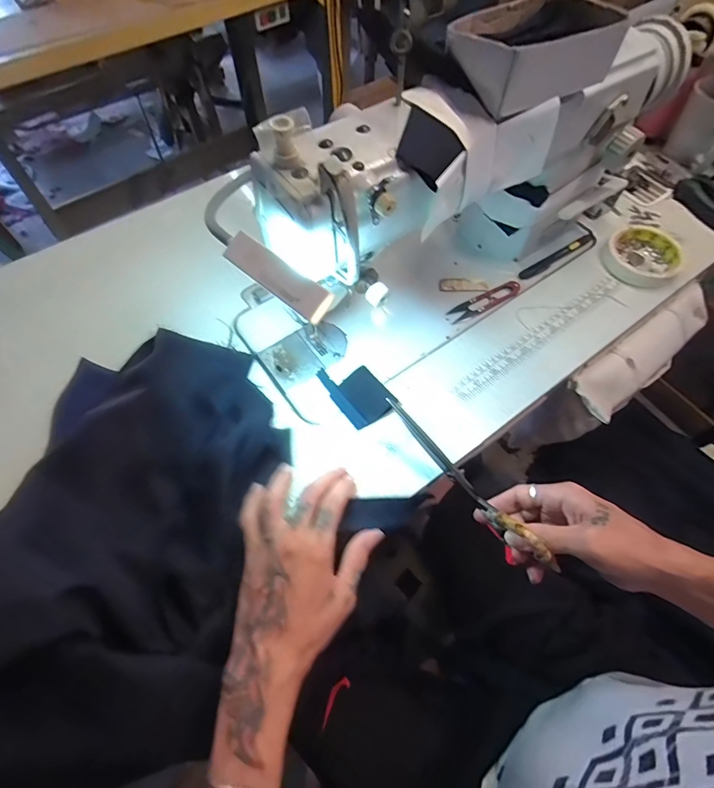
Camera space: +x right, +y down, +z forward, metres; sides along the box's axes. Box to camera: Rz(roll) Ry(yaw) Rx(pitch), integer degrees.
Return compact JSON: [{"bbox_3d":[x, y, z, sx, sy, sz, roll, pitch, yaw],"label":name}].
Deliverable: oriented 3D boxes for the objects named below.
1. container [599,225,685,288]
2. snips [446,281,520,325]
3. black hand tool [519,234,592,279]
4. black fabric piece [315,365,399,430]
[{"bbox_3d":[0.377,-0.185,0.563,0.092,0.026,0.105,27,65,13],"label":"container"},{"bbox_3d":[0.161,-0.116,0.522,0.102,0.007,0.023,-28,66,-14],"label":"snips"},{"bbox_3d":[0.267,-0.183,0.559,0.130,0.012,0.014,-30,67,-15],"label":"black hand tool"},{"bbox_3d":[0.000,-0.006,0.458,0.053,0.014,0.083,-34,68,-17],"label":"black fabric piece"}]

